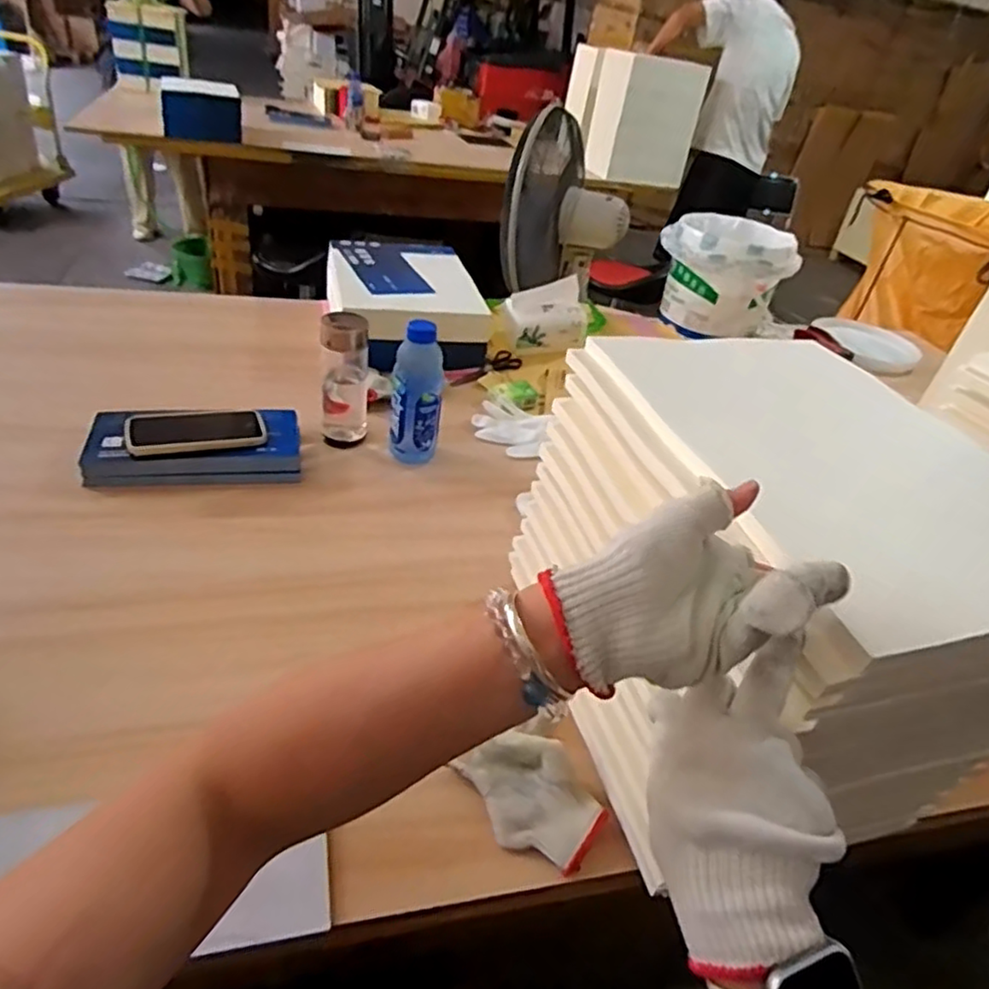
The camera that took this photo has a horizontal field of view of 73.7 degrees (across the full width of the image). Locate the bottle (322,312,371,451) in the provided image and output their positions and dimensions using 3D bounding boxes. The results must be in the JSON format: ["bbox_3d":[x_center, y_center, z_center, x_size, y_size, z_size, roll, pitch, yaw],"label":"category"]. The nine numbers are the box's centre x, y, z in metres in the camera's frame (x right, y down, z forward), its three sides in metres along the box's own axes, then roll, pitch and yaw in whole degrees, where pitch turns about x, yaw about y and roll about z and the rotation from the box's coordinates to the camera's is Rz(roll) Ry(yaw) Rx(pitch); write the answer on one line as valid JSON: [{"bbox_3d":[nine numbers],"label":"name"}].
[{"bbox_3d":[-0.213,-0.162,0.943,0.065,0.186,0.053,0,38,-13],"label":"bottle"}]

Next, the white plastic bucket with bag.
[{"bbox_3d":[0.497,-0.476,1.459,0.275,0.228,0.233,18,37,11],"label":"white plastic bucket with bag"}]

